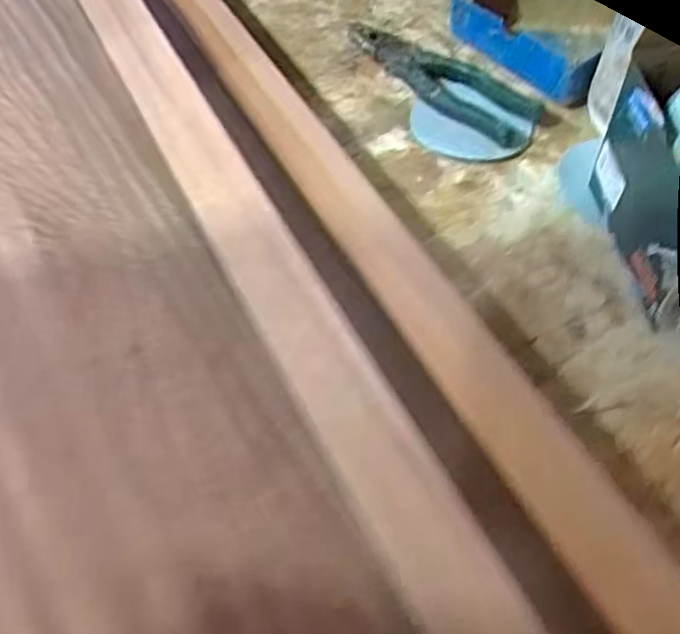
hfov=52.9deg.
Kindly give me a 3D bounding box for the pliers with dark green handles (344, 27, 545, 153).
[{"bbox_3d":[0.075,-0.207,0.593,0.202,0.021,0.063,35,64,22],"label":"pliers with dark green handles"}]

